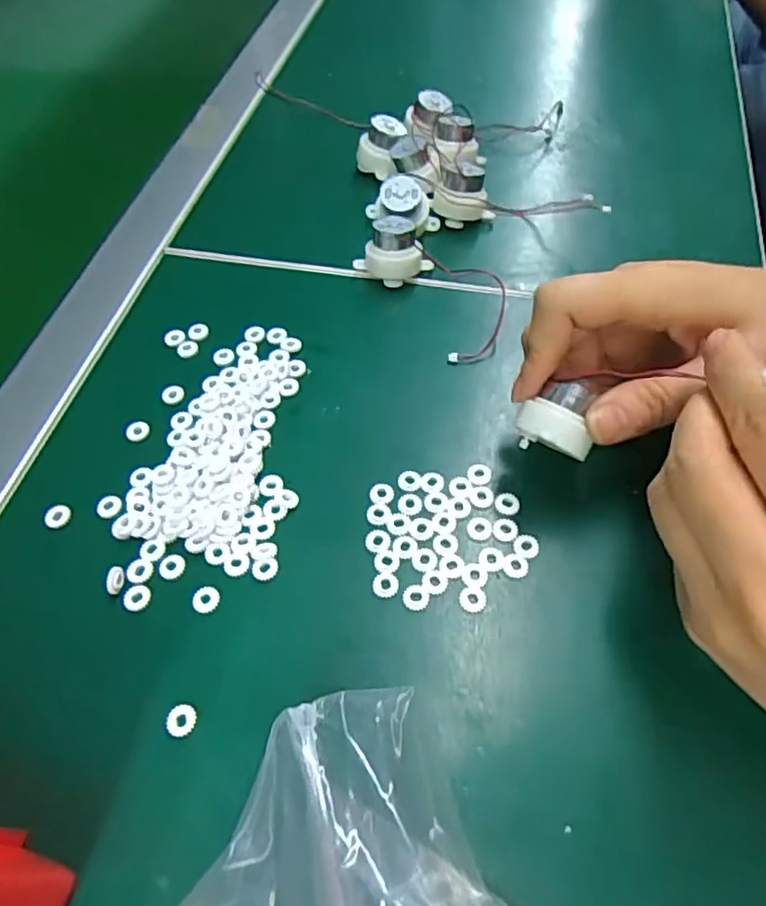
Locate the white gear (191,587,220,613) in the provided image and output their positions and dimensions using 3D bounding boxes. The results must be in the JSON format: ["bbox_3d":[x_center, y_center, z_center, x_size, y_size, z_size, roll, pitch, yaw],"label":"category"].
[{"bbox_3d":[-0.073,0.059,0.250,0.011,0.004,0.011,-1,58,2],"label":"white gear"}]

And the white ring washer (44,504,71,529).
[{"bbox_3d":[-0.146,0.028,0.273,0.011,0.004,0.011,-1,58,2],"label":"white ring washer"}]

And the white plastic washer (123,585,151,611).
[{"bbox_3d":[-0.102,0.059,0.251,0.011,0.004,0.011,-1,58,2],"label":"white plastic washer"}]

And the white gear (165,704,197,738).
[{"bbox_3d":[-0.075,0.099,0.225,0.011,0.004,0.011,-1,58,2],"label":"white gear"}]

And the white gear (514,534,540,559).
[{"bbox_3d":[0.060,0.039,0.256,0.010,0.004,0.011,-1,58,2],"label":"white gear"}]

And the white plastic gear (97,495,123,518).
[{"bbox_3d":[-0.124,0.023,0.275,0.011,0.004,0.011,-1,58,2],"label":"white plastic gear"}]

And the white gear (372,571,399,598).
[{"bbox_3d":[0.001,0.053,0.249,0.011,0.004,0.011,3,59,5],"label":"white gear"}]

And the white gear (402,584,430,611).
[{"bbox_3d":[0.013,0.058,0.246,0.010,0.004,0.010,1,58,3],"label":"white gear"}]

